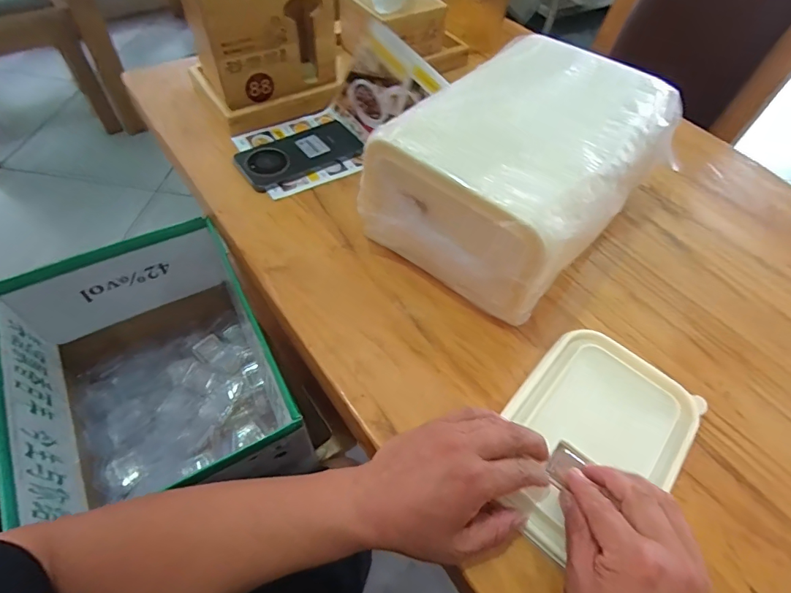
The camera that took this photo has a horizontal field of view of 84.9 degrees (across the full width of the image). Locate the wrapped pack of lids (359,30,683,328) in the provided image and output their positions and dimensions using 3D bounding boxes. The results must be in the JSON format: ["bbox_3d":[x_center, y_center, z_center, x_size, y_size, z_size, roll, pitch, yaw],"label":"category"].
[{"bbox_3d":[0.137,-0.140,0.471,0.197,0.137,0.290,37,61,20],"label":"wrapped pack of lids"}]

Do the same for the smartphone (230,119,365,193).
[{"bbox_3d":[-0.124,-0.190,0.562,0.156,0.009,0.084,-31,62,-22],"label":"smartphone"}]

